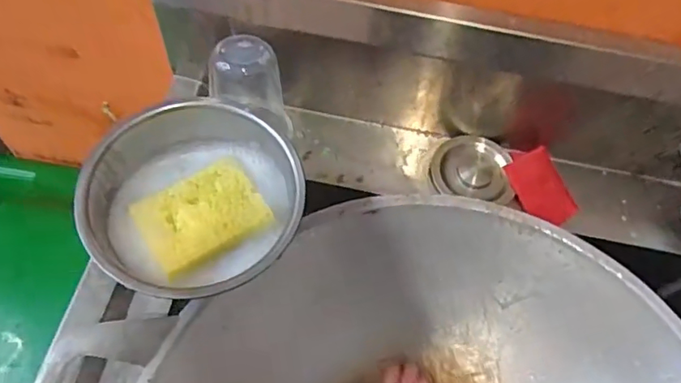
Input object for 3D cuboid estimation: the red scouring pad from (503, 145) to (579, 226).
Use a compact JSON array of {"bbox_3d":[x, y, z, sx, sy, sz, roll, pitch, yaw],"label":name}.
[{"bbox_3d":[0.200,-0.005,0.542,0.051,0.013,0.078,-22,69,0],"label":"red scouring pad"}]

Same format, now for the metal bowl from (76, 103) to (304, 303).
[{"bbox_3d":[-0.124,0.010,0.476,0.172,0.080,0.174,2,61,-3],"label":"metal bowl"}]

